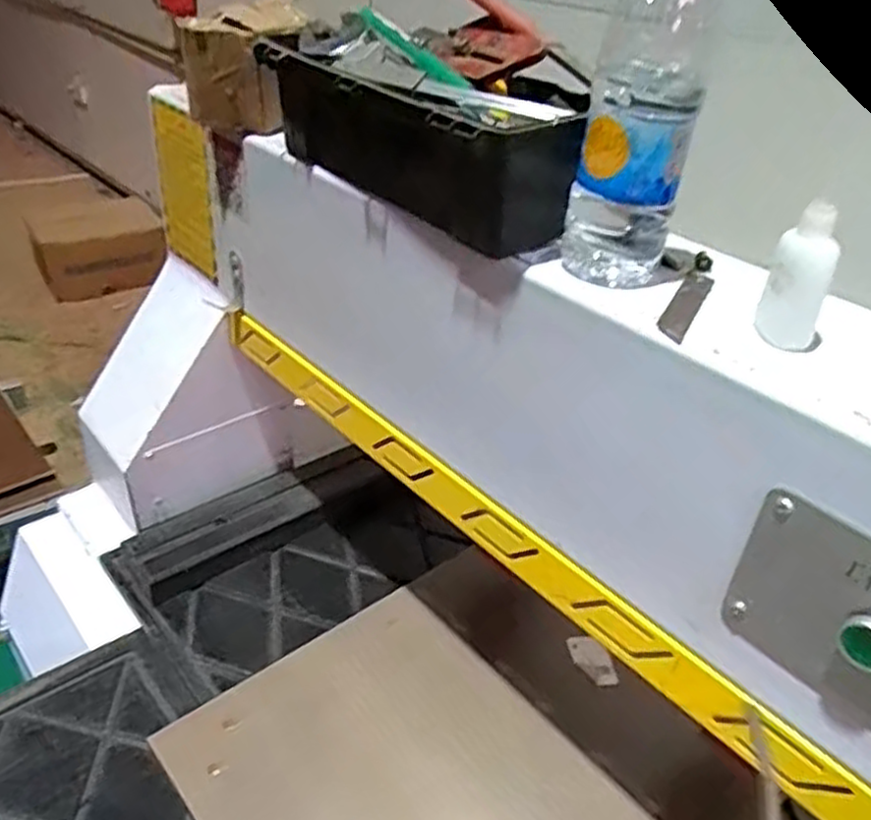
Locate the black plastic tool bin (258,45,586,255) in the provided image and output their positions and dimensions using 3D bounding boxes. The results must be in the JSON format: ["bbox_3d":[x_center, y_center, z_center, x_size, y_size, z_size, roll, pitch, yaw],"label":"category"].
[{"bbox_3d":[-0.026,-0.208,0.575,0.090,0.089,0.319,-20,41,-32],"label":"black plastic tool bin"}]

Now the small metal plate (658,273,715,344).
[{"bbox_3d":[0.154,-0.065,0.464,0.017,0.004,0.097,20,37,21],"label":"small metal plate"}]

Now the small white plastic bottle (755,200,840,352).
[{"bbox_3d":[0.199,-0.072,0.412,0.023,0.073,0.028,-1,34,-8],"label":"small white plastic bottle"}]

